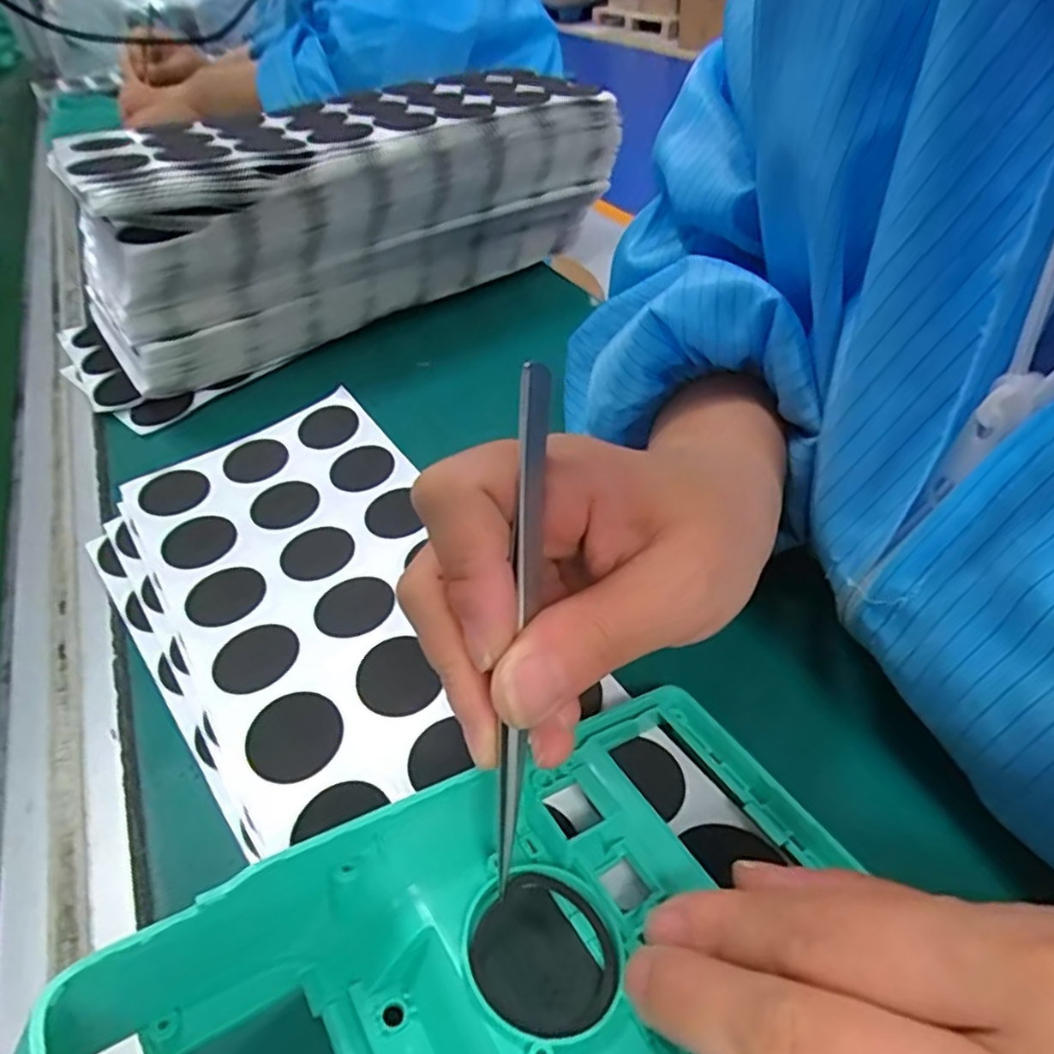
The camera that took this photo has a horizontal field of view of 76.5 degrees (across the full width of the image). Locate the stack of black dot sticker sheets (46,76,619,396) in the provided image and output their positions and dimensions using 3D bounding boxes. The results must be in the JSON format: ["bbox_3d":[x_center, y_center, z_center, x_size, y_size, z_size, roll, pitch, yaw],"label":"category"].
[{"bbox_3d":[-0.106,-0.192,0.409,0.309,0.112,0.124,-31,49,-24],"label":"stack of black dot sticker sheets"}]

